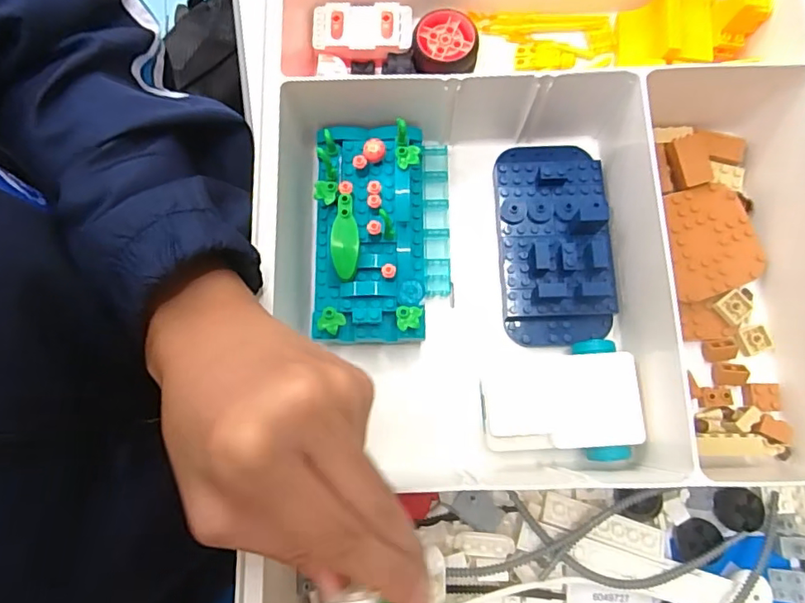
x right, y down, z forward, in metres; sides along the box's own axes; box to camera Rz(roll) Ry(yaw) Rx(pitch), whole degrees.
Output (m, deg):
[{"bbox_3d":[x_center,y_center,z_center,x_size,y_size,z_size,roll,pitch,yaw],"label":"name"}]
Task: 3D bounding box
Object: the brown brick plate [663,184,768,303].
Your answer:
[{"bbox_3d":[0.181,-0.035,0.312,0.052,0.010,0.063,-8,77,-1],"label":"brown brick plate"}]

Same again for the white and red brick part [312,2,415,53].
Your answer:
[{"bbox_3d":[-0.026,-0.176,0.341,0.063,0.008,0.031,2,77,1],"label":"white and red brick part"}]

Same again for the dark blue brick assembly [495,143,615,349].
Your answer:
[{"bbox_3d":[0.089,-0.037,0.316,0.062,0.029,0.124,-3,77,0],"label":"dark blue brick assembly"}]

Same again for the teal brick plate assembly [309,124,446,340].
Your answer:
[{"bbox_3d":[-0.011,-0.041,0.313,0.078,0.038,0.128,1,77,1],"label":"teal brick plate assembly"}]

